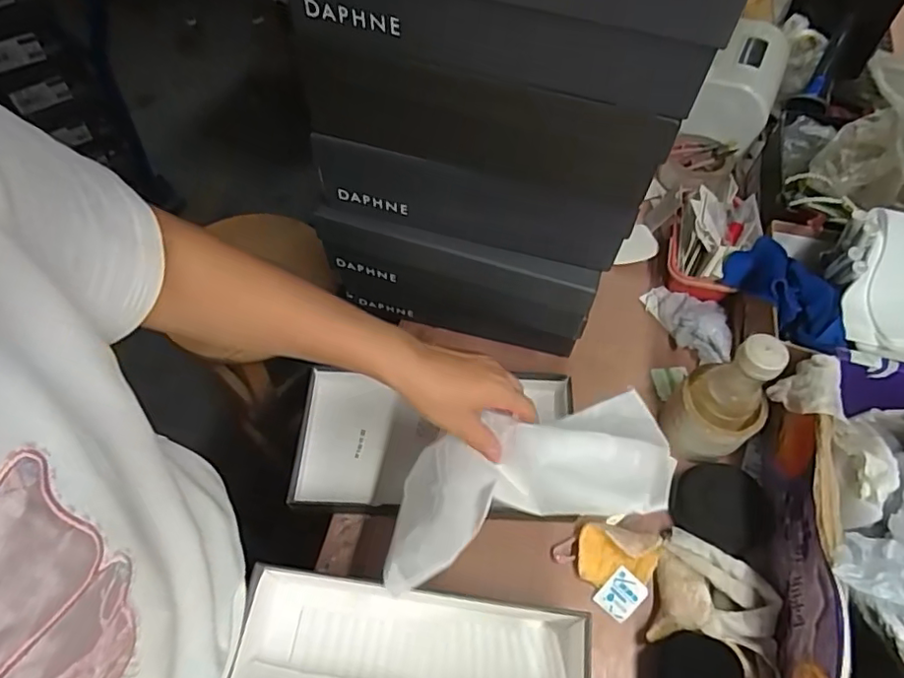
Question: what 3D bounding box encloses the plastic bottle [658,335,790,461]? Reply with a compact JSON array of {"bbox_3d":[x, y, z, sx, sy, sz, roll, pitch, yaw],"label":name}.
[{"bbox_3d":[0.280,0.058,0.593,0.075,0.175,0.087,-37,65,-21],"label":"plastic bottle"}]

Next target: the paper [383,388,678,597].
[{"bbox_3d":[0.057,0.128,0.496,0.256,0.069,0.109,-21,59,4],"label":"paper"}]

